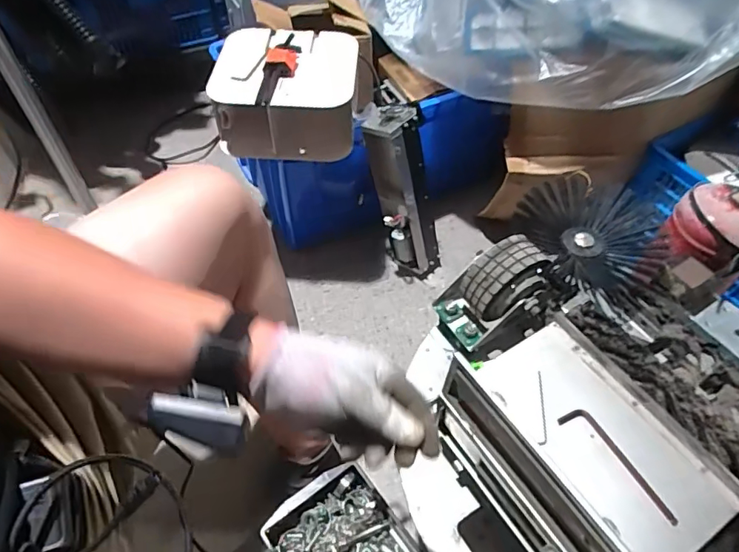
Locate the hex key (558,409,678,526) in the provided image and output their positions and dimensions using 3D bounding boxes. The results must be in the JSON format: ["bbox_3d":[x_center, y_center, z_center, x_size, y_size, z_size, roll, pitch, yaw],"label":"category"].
[{"bbox_3d":[0.272,0.200,0.548,0.032,0.010,0.141,-32,60,-24],"label":"hex key"}]

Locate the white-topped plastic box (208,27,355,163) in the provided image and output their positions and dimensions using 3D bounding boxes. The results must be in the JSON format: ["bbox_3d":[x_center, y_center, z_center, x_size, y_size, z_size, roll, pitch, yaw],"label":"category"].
[{"bbox_3d":[-0.148,-0.341,0.935,0.246,0.129,0.235,0,53,-2],"label":"white-topped plastic box"}]

